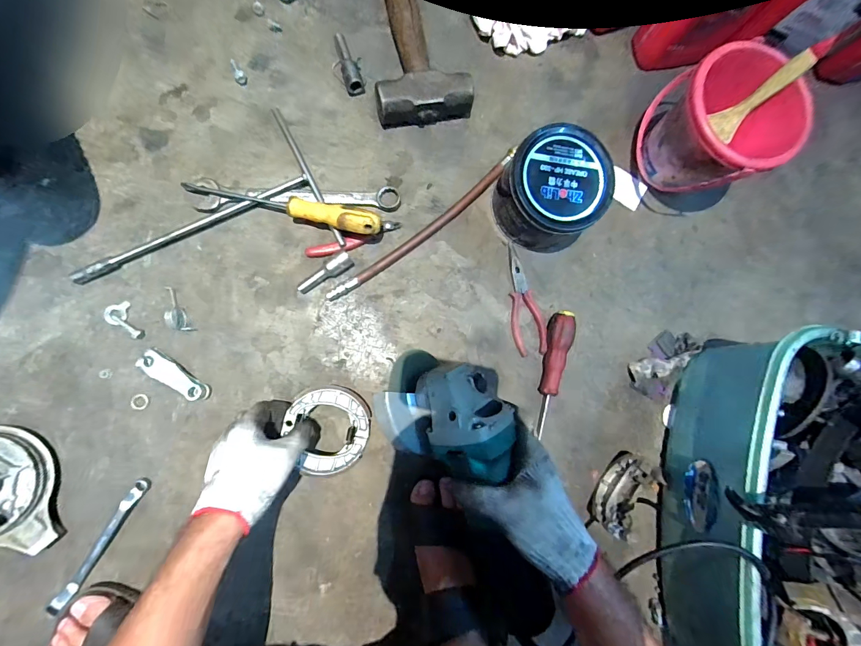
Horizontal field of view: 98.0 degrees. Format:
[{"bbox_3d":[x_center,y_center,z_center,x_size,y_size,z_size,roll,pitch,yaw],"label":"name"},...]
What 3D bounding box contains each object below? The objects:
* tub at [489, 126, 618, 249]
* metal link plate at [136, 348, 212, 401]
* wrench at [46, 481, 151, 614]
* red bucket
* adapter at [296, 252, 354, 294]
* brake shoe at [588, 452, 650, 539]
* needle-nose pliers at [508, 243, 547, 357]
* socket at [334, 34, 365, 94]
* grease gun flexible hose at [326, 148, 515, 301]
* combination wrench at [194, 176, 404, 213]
[{"bbox_3d":[0.150,-0.163,0.476,0.123,0.100,0.115,1,85,-6],"label":"tub"},{"bbox_3d":[-0.304,0.063,0.442,0.085,0.020,0.027,37,82,-2],"label":"metal link plate"},{"bbox_3d":[-0.372,0.249,0.423,0.015,0.015,0.154,31,82,-3],"label":"wrench"},{"bbox_3d":[0.351,-0.238,0.485,0.139,0.145,0.136,1,85,-6],"label":"red bucket"},{"bbox_3d":[-0.132,-0.061,0.472,0.074,0.022,0.019,-35,90,-8],"label":"adapter"},{"bbox_3d":[0.246,0.218,0.483,0.040,0.045,0.095,37,82,-2],"label":"brake shoe"},{"bbox_3d":[0.129,-0.032,0.511,0.043,0.010,0.150,-5,86,-7],"label":"needle-nose pliers"},{"bbox_3d":[-0.110,-0.347,0.498,0.023,0.021,0.083,-17,87,-8],"label":"socket"},{"bbox_3d":[-0.001,-0.126,0.493,0.313,0.015,0.023,-40,90,-8],"label":"grease gun flexible hose"},{"bbox_3d":[-0.166,-0.161,0.482,0.251,0.015,0.041,1,85,-6],"label":"combination wrench"}]

